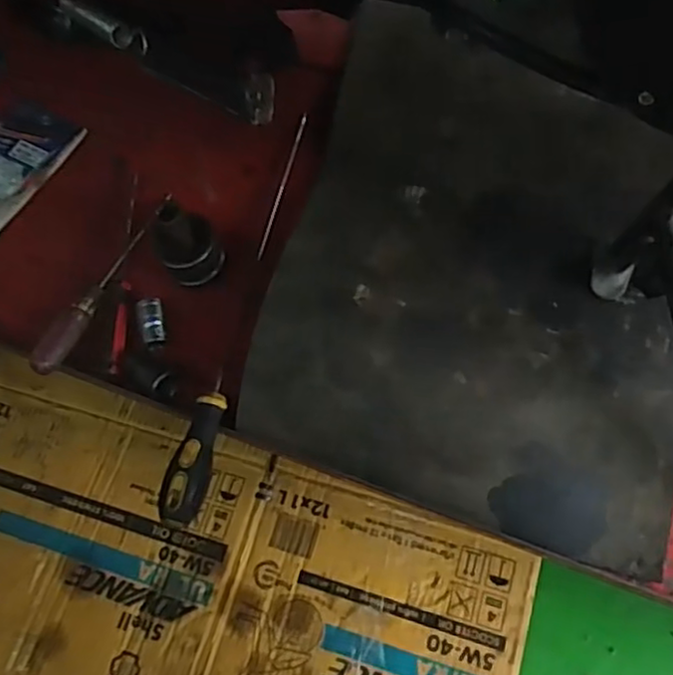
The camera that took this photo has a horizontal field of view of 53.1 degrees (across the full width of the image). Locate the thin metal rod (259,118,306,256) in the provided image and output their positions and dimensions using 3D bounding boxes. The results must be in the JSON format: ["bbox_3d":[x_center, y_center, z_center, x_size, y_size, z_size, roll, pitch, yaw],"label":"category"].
[{"bbox_3d":[-0.048,-0.137,0.605,0.006,0.009,0.159,9,69,11],"label":"thin metal rod"}]

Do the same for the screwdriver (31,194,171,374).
[{"bbox_3d":[-0.196,-0.052,0.572,0.021,0.028,0.191,22,72,16],"label":"screwdriver"}]

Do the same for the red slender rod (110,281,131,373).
[{"bbox_3d":[-0.181,-0.009,0.566,0.012,0.008,0.084,-4,67,6],"label":"red slender rod"}]

